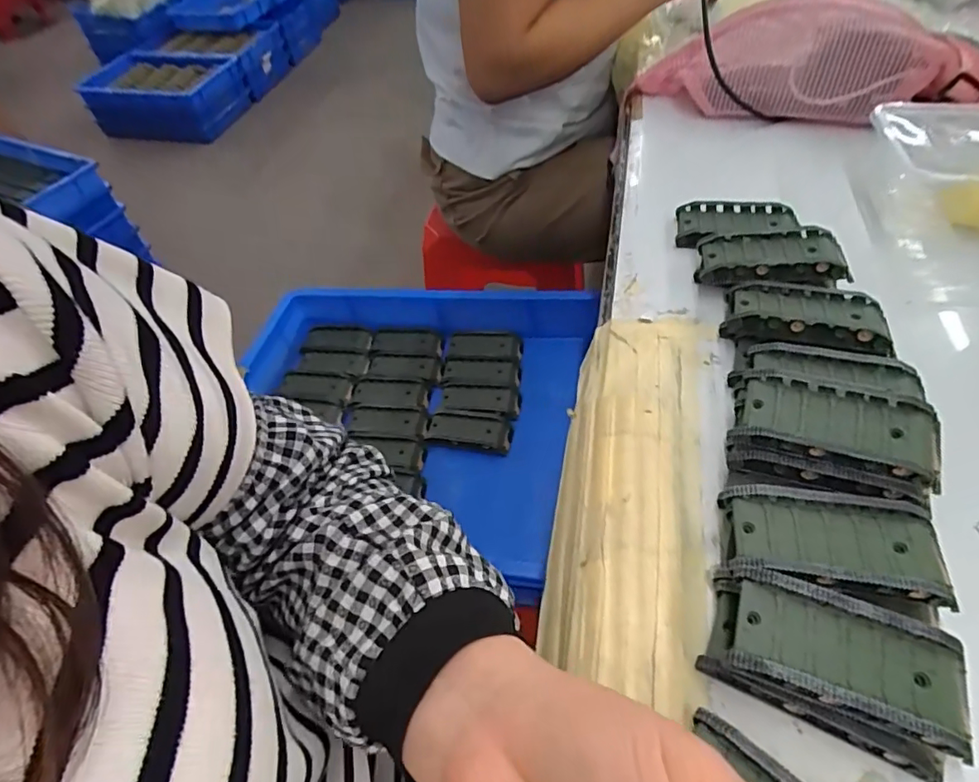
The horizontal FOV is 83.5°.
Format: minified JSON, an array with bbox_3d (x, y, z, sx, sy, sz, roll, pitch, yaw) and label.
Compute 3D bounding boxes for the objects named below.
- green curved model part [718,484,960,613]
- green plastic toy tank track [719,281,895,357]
[{"bbox_3d":[0.164,0.078,0.266,0.094,0.034,0.048,4,52,9],"label":"green curved model part"},{"bbox_3d":[0.206,-0.042,0.362,0.094,0.033,0.061,11,54,14],"label":"green plastic toy tank track"}]

